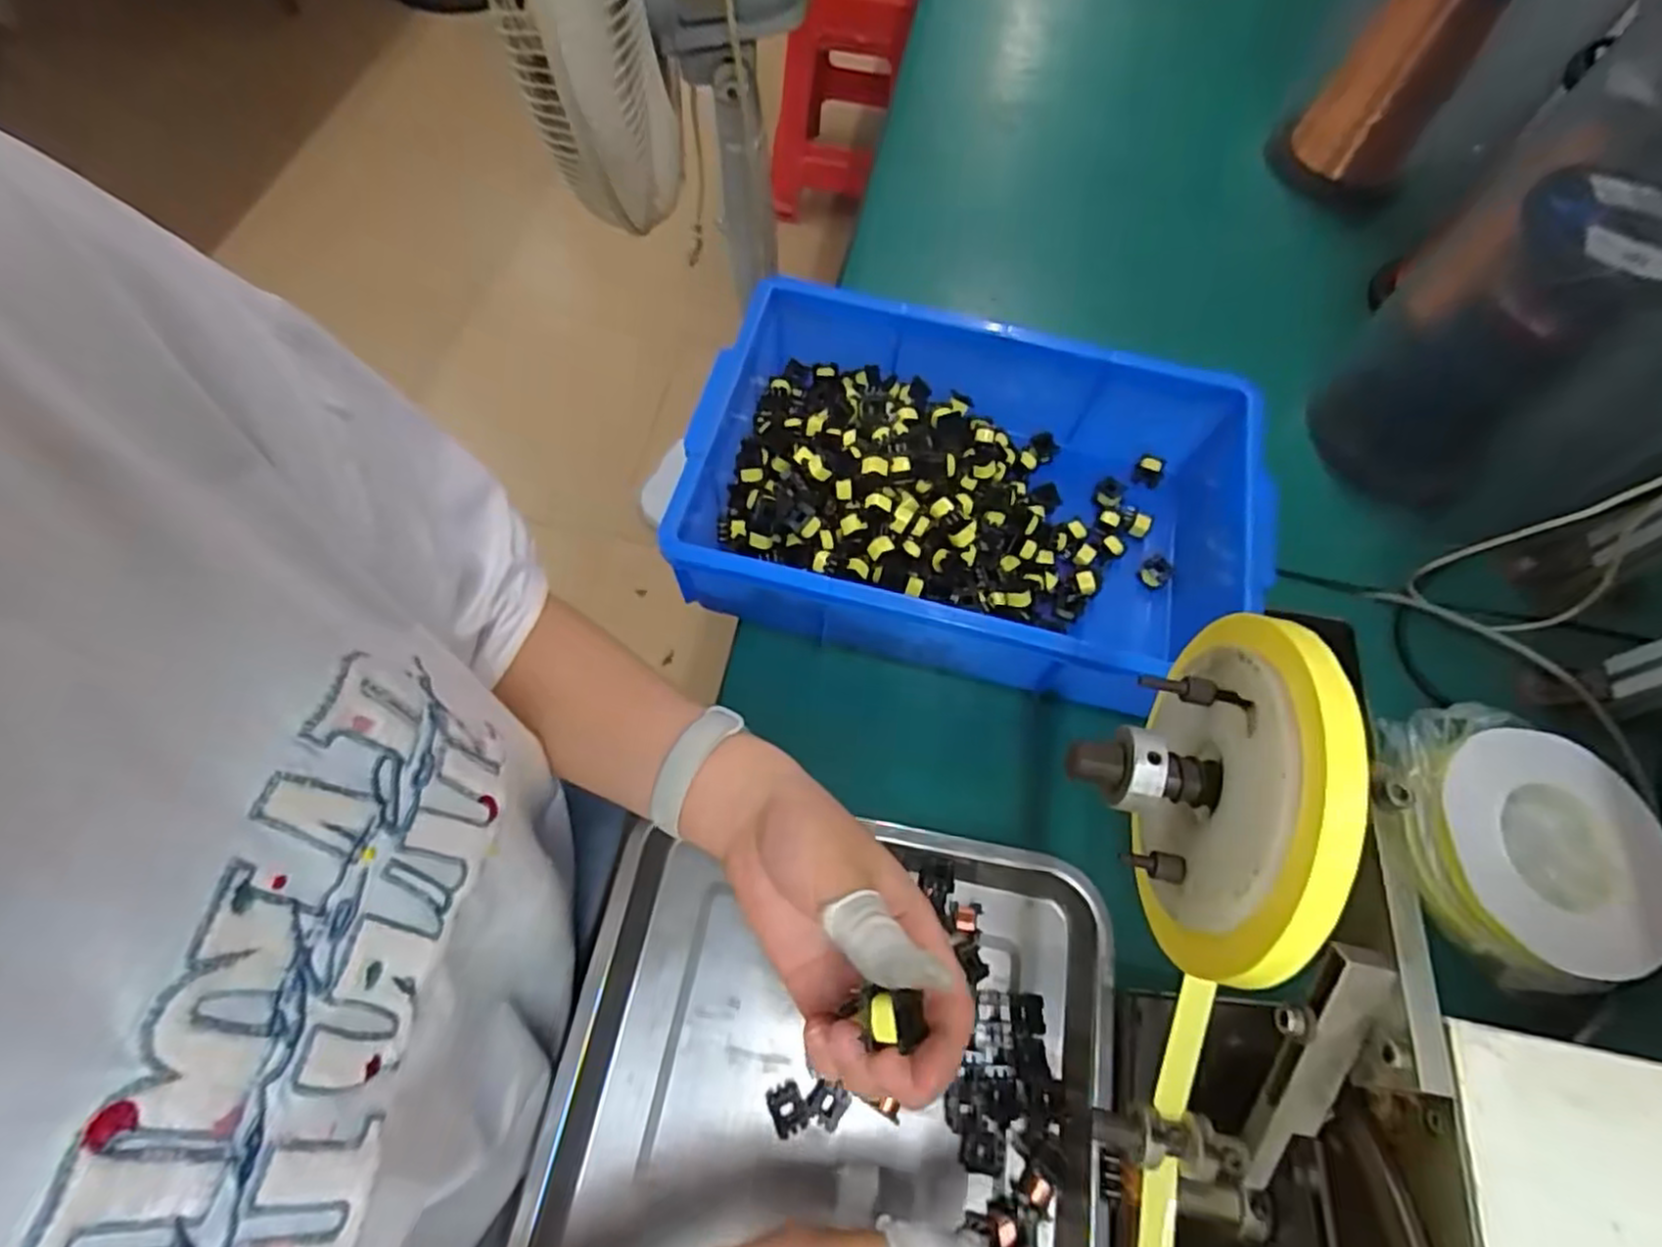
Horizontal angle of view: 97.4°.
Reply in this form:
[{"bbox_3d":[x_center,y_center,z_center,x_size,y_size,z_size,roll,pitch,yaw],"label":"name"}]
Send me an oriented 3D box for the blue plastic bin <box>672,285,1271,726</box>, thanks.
[{"bbox_3d":[0.103,-0.082,0.514,0.383,0.101,0.240,13,65,3],"label":"blue plastic bin"}]

